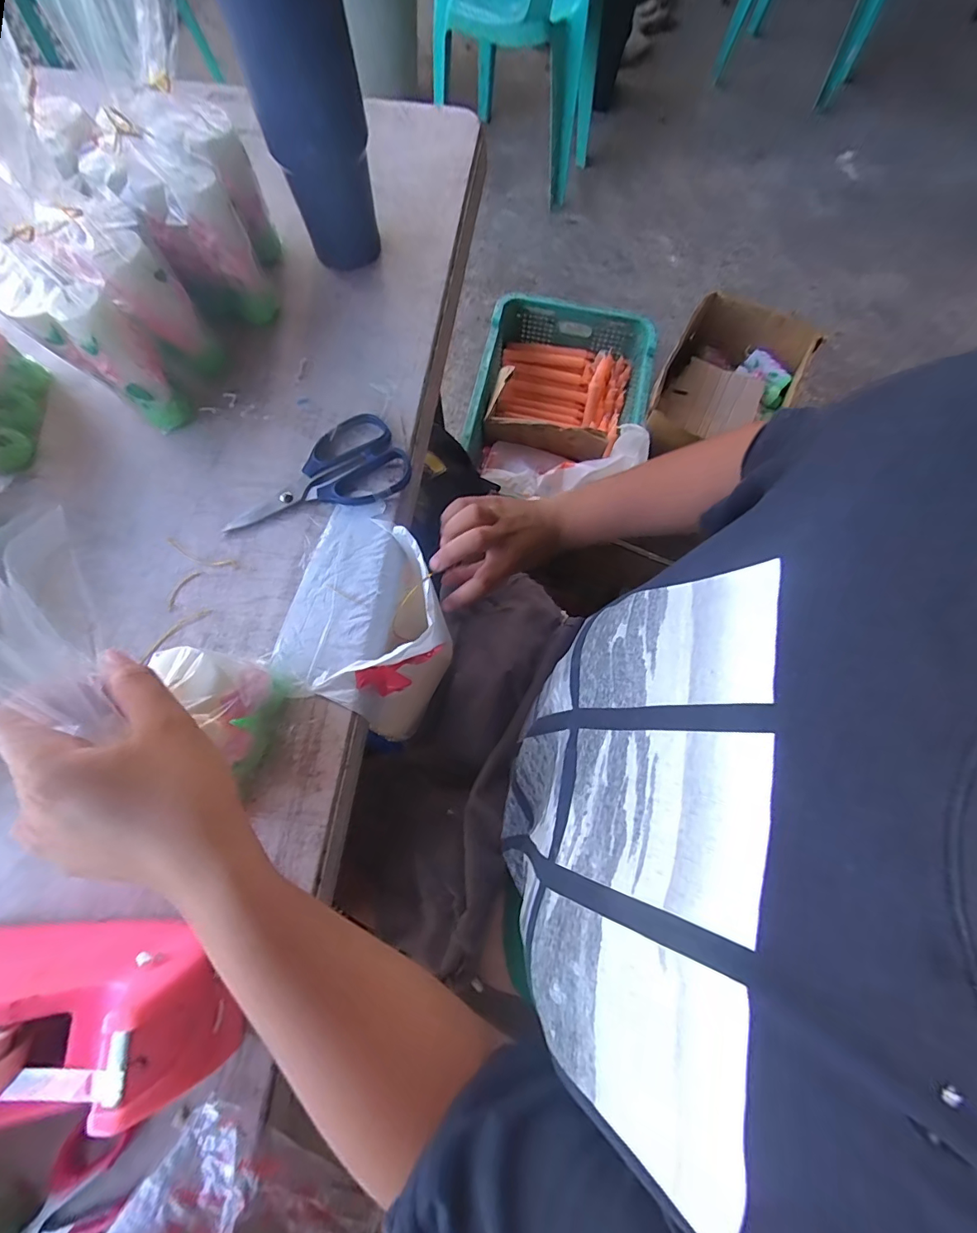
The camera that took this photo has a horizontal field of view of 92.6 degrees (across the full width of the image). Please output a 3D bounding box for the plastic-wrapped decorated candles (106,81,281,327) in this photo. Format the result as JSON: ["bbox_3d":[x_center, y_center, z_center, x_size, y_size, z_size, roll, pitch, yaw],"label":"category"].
[{"bbox_3d":[-0.247,-0.350,0.415,0.077,0.125,0.109,-3,74,-2],"label":"plastic-wrapped decorated candles"}]

